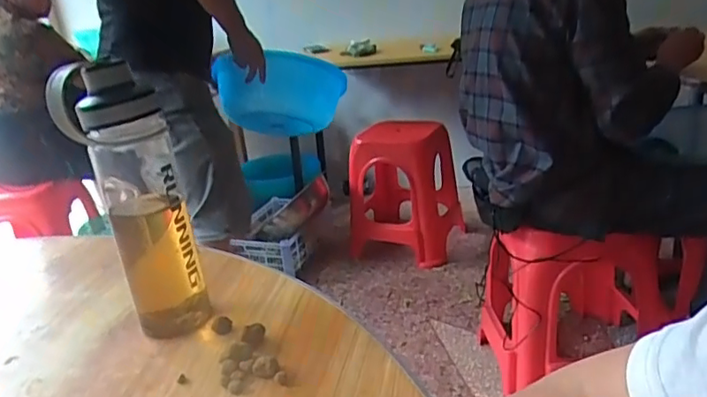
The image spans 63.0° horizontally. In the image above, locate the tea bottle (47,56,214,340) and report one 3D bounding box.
[{"bbox_3d":[-0.204,0.005,0.538,0.089,0.253,0.084,-15,23,-22],"label":"tea bottle"}]

